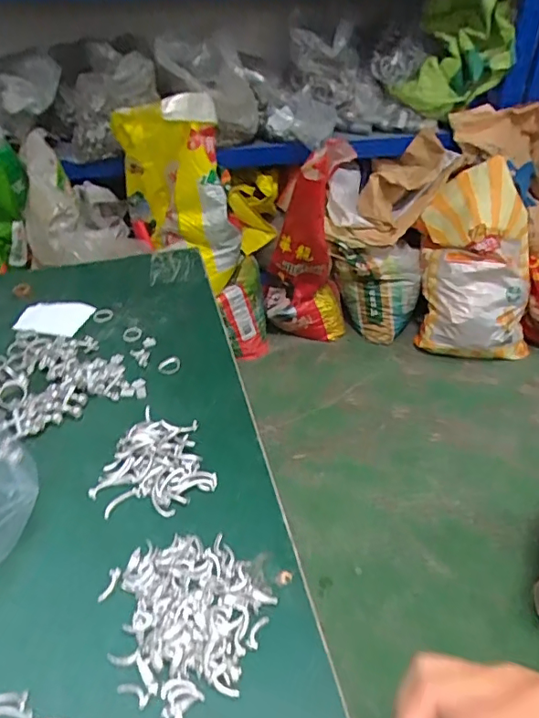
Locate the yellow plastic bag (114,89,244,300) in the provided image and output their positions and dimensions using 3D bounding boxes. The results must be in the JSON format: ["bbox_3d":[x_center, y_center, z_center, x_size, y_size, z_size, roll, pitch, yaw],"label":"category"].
[{"bbox_3d":[-0.244,-0.427,1.443,0.290,0.535,0.113,-4,39,-6],"label":"yellow plastic bag"}]

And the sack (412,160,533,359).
[{"bbox_3d":[0.651,-0.302,1.691,0.341,0.614,0.173,-5,3,8],"label":"sack"}]

